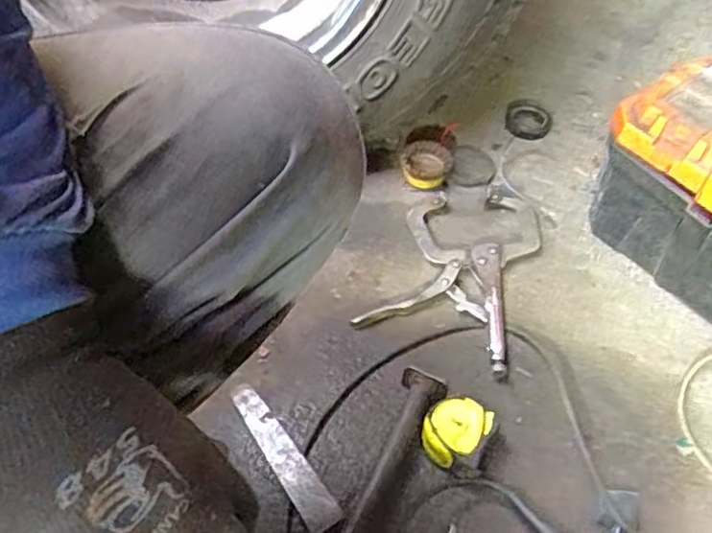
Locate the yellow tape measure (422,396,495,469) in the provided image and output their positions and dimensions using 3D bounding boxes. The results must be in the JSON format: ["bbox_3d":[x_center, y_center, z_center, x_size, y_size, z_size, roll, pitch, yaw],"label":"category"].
[{"bbox_3d":[0.095,0.160,0.654,0.053,0.034,0.064,32,55,23],"label":"yellow tape measure"}]

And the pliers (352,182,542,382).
[{"bbox_3d":[0.127,-0.008,0.805,0.166,0.024,0.273,19,51,13],"label":"pliers"}]

